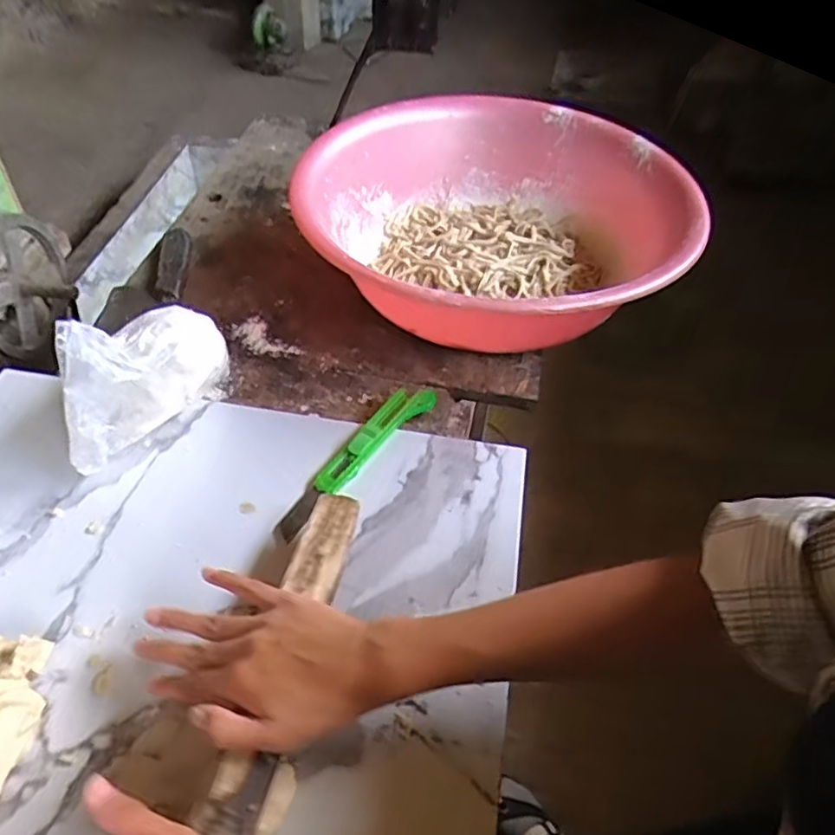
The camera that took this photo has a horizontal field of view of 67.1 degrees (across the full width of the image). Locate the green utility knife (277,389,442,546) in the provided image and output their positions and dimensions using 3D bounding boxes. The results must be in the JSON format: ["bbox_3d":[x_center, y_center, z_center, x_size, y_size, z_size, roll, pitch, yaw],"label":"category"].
[{"bbox_3d":[-0.050,0.033,0.538,0.038,0.017,0.184,28,51,21],"label":"green utility knife"}]

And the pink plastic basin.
[{"bbox_3d":[0.089,-0.208,0.694,0.391,0.129,0.418,2,47,-2],"label":"pink plastic basin"}]

